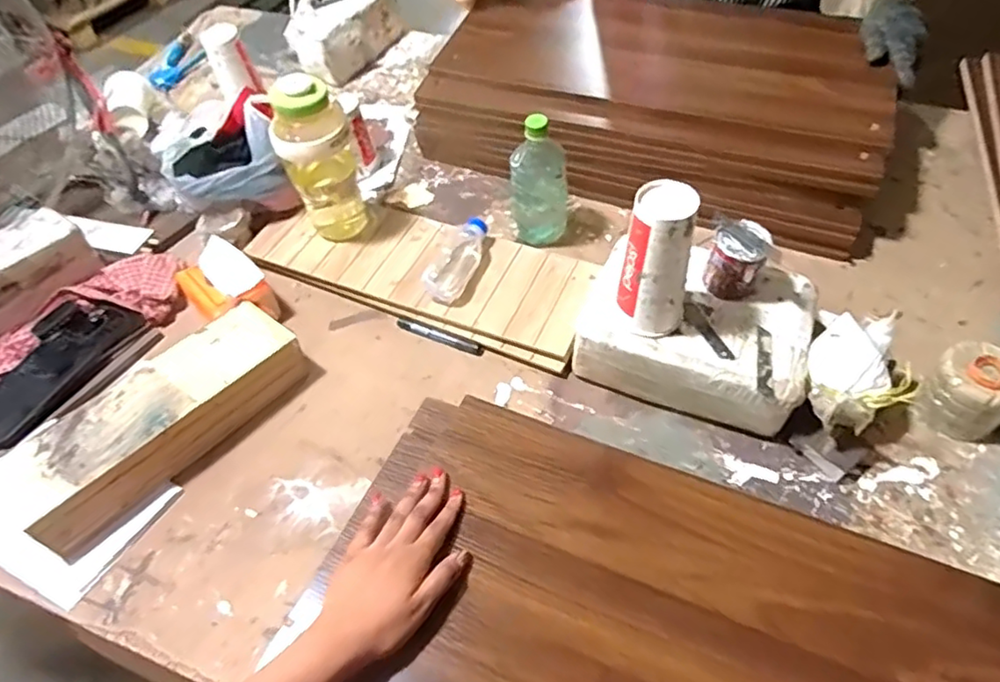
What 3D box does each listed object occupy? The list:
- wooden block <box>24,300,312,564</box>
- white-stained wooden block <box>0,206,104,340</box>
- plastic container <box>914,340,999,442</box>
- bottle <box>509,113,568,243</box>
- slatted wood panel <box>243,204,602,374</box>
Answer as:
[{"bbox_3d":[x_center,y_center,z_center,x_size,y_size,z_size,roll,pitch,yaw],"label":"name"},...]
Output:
[{"bbox_3d":[-0.402,0.096,0.745,0.115,0.082,0.341,27,57,25],"label":"wooden block"},{"bbox_3d":[-0.700,-0.085,0.871,0.107,0.092,0.226,27,57,25],"label":"white-stained wooden block"},{"bbox_3d":[0.556,0.060,0.727,0.085,0.086,0.085,-37,56,-24],"label":"plastic container"},{"bbox_3d":[0.058,-0.241,0.924,0.084,0.205,0.098,0,50,6],"label":"bottle"},{"bbox_3d":[-0.114,-0.114,0.926,0.512,0.028,0.183,18,59,18],"label":"slatted wood panel"}]

